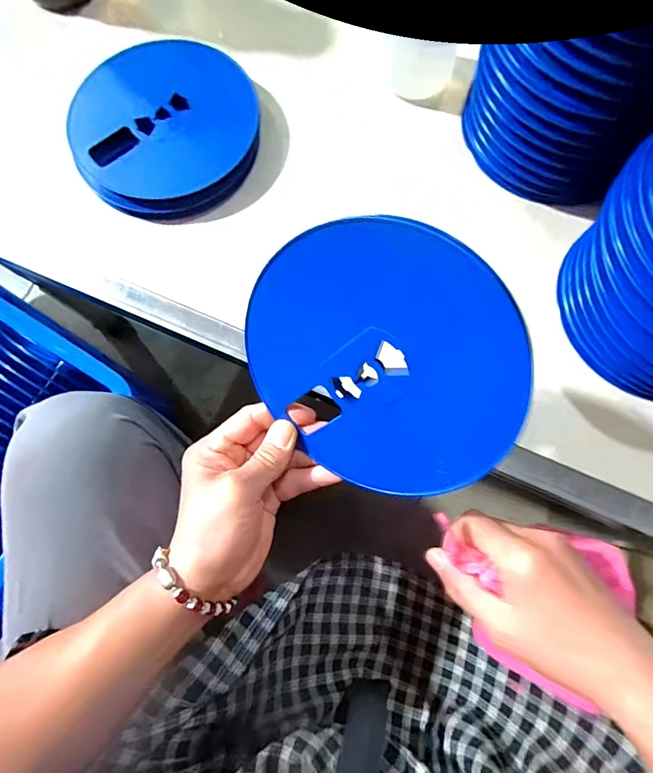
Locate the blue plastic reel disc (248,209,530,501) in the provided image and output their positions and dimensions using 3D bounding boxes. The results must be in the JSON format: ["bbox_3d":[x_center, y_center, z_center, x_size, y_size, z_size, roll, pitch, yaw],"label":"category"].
[{"bbox_3d":[0.027,-0.008,0.245,0.166,0.166,0.006,28,36,12],"label":"blue plastic reel disc"}]

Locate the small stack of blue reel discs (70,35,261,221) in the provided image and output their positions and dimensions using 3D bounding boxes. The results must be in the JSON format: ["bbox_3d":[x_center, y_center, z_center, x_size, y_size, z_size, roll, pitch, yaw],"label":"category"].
[{"bbox_3d":[-0.150,-0.246,0.385,0.172,0.032,0.171,-20,77,-3],"label":"small stack of blue reel discs"}]

